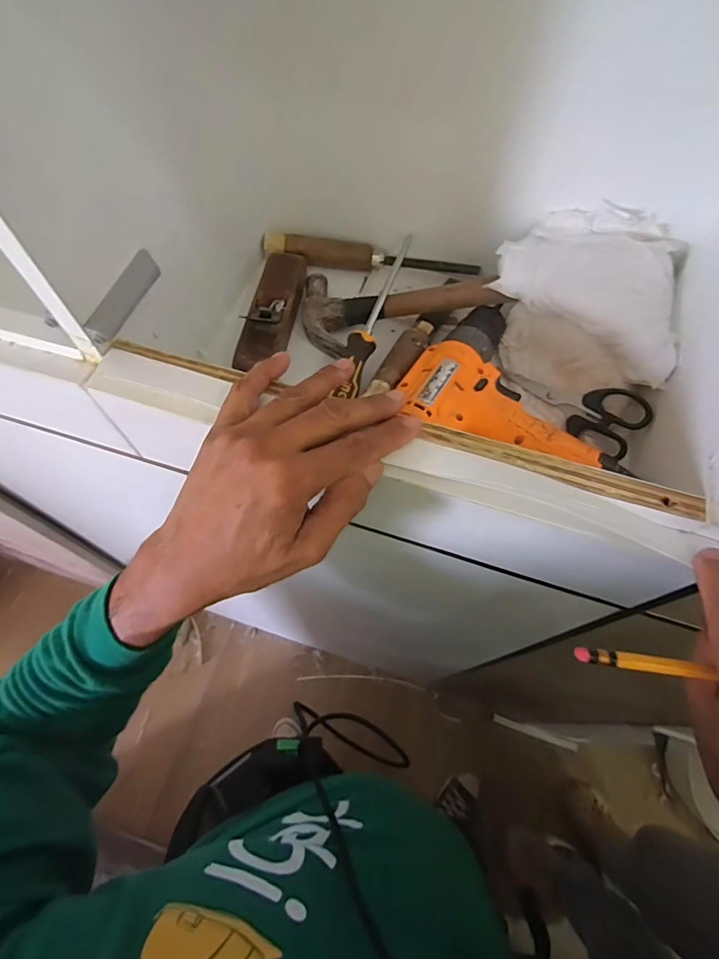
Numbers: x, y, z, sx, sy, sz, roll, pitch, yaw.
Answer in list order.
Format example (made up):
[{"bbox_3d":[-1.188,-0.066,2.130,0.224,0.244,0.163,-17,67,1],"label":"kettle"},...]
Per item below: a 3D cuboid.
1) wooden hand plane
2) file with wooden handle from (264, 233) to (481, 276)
[{"bbox_3d":[-0.085,-0.165,0.444,0.041,0.032,0.149,7,63,3],"label":"wooden hand plane"},{"bbox_3d":[0.011,-0.237,0.483,0.229,0.030,0.022,7,63,3],"label":"file with wooden handle"}]

